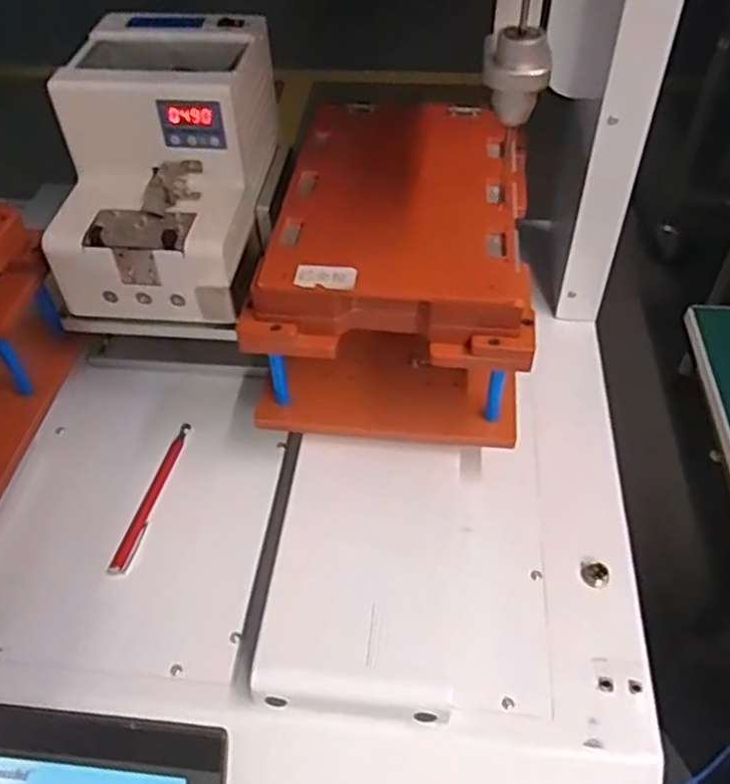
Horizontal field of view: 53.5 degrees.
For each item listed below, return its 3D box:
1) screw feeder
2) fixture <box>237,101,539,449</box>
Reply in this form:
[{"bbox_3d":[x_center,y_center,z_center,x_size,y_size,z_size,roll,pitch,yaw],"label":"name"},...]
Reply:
[{"bbox_3d":[-0.146,-0.170,0.550,0.140,0.151,0.198,4,48,6],"label":"screw feeder"},{"bbox_3d":[0.027,-0.100,0.566,0.186,0.137,0.245,4,48,5],"label":"fixture"}]

